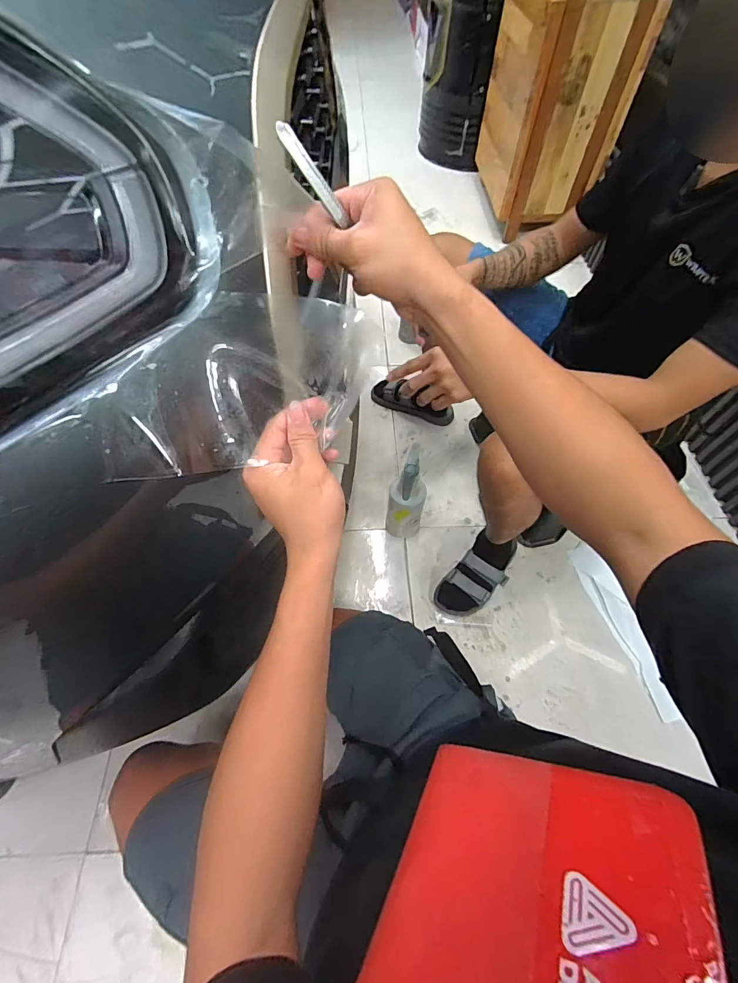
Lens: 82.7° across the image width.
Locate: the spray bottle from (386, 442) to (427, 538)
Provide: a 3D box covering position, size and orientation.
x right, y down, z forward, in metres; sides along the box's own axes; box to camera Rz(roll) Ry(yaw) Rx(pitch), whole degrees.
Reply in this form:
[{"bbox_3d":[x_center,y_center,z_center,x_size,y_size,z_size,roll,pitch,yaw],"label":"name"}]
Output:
[{"bbox_3d":[0.086,0.021,0.929,0.084,0.295,0.111,10,58,6],"label":"spray bottle"}]

